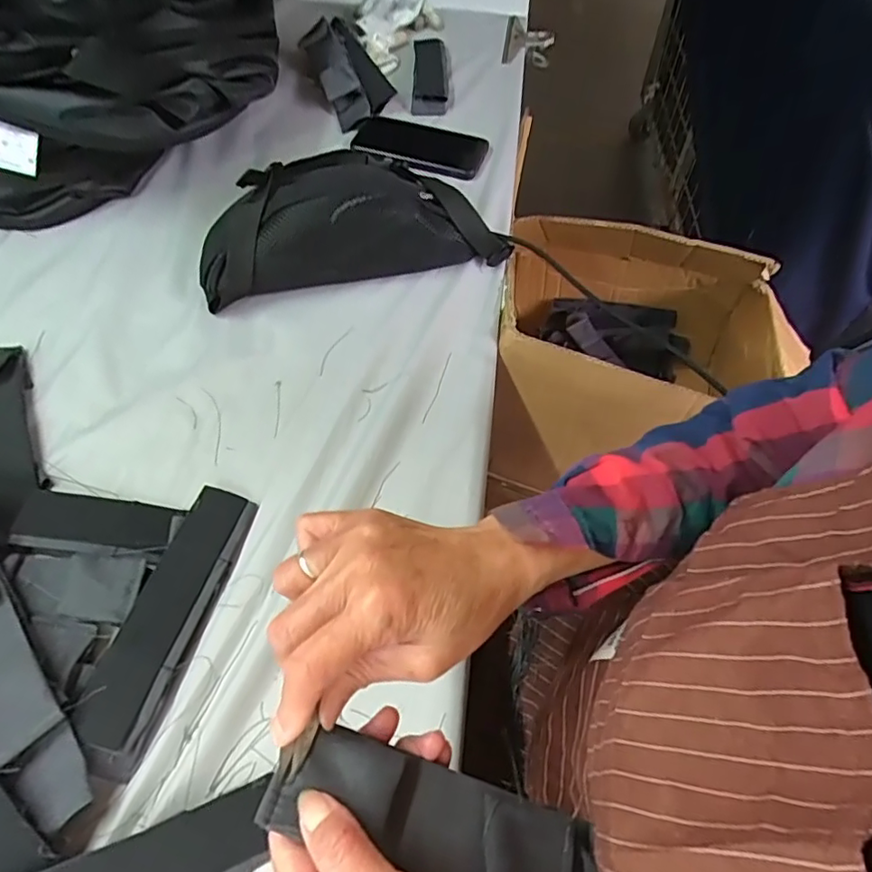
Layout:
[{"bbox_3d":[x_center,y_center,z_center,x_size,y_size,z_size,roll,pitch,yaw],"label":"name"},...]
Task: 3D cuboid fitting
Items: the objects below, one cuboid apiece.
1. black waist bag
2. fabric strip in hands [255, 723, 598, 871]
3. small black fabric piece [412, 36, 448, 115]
[{"bbox_3d":[-0.095,-0.237,0.578,0.301,0.072,0.166,-13,60,-7],"label":"black waist bag"},{"bbox_3d":[0.007,0.180,0.255,0.163,0.023,0.046,28,61,-8],"label":"fabric strip in hands"},{"bbox_3d":[-0.007,-0.480,0.741,0.045,0.023,0.161,0,59,0],"label":"small black fabric piece"}]

